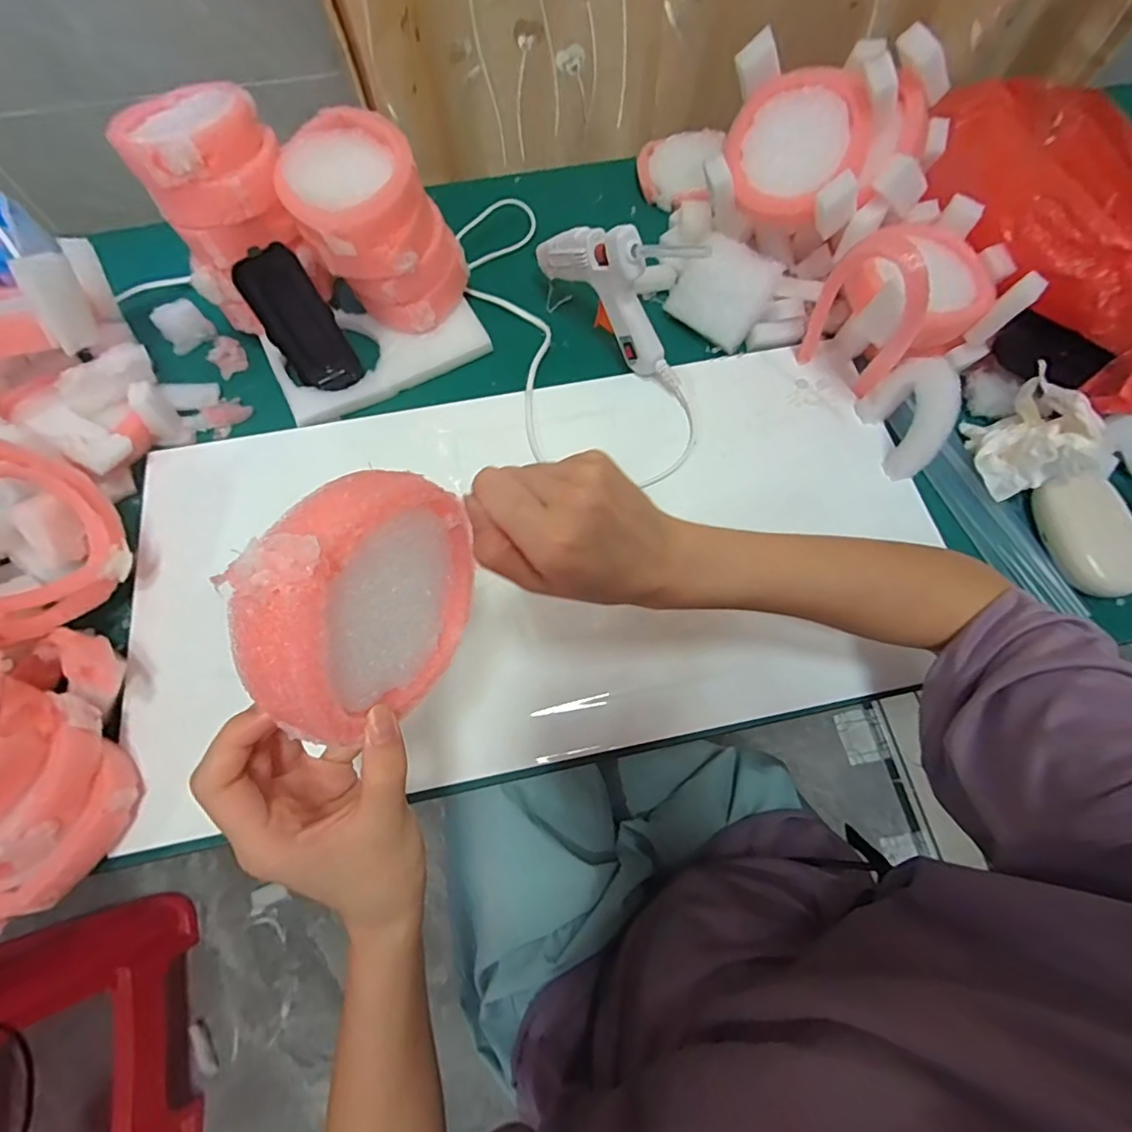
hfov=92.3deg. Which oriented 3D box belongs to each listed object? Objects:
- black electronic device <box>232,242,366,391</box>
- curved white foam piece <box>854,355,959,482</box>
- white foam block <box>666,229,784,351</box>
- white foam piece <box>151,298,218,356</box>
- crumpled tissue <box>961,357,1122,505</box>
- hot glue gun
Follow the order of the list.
[{"bbox_3d":[-0.216,-0.198,0.446,0.051,0.110,0.014,-39,39,-14],"label":"black electronic device"},{"bbox_3d":[0.268,-0.116,0.415,0.023,0.069,0.072,-14,71,-26],"label":"curved white foam piece"},{"bbox_3d":[0.134,-0.239,0.473,0.080,0.074,0.016,41,35,15],"label":"white foam block"},{"bbox_3d":[-0.341,-0.215,0.486,0.039,0.023,0.040,-39,73,-14],"label":"white foam piece"},{"bbox_3d":[0.346,-0.100,0.406,0.059,0.058,0.093,1,68,1],"label":"crumpled tissue"},{"bbox_3d":[0.031,-0.227,0.436,0.024,0.113,0.139,-43,74,-15],"label":"hot glue gun"}]

